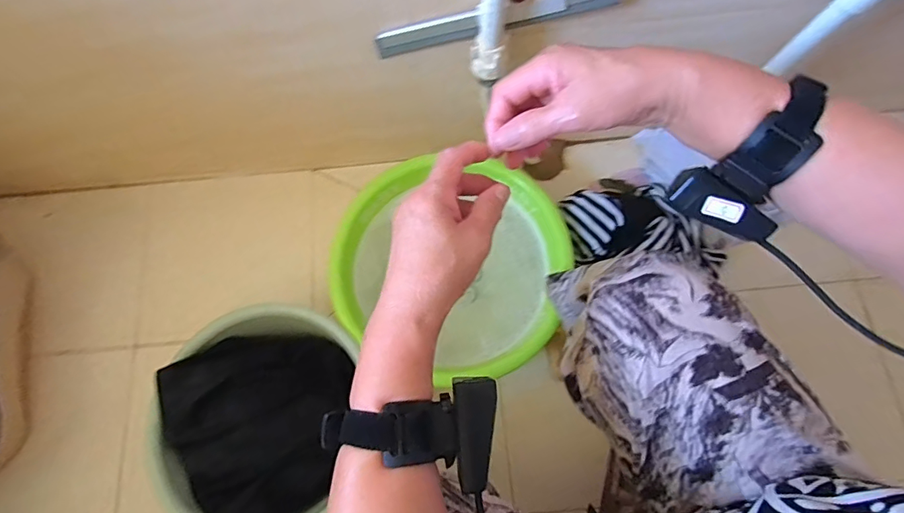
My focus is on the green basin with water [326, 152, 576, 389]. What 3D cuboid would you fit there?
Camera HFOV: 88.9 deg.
[{"bbox_3d":[0.002,0.009,0.704,0.331,0.113,0.307,-1,72,3],"label":"green basin with water"}]

